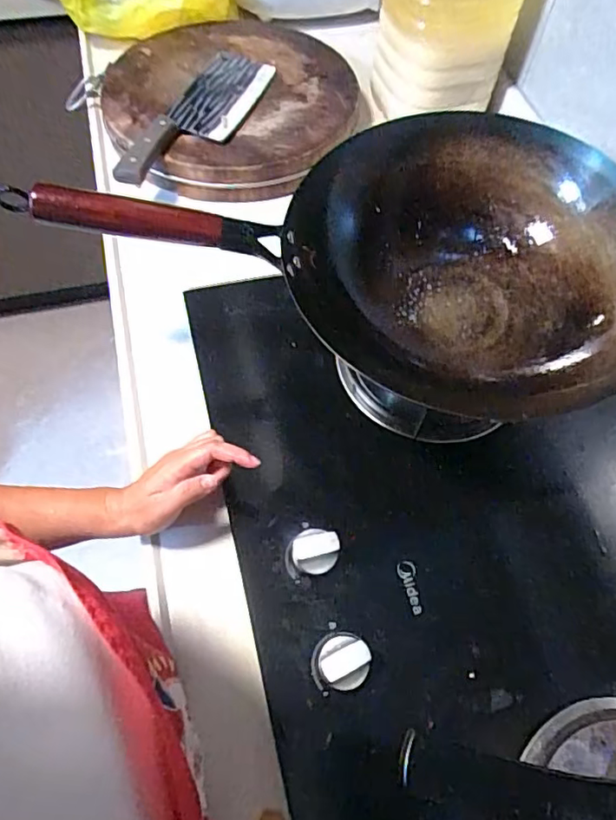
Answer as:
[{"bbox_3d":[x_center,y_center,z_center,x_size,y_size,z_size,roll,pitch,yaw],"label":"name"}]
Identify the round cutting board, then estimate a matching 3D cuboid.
[{"bbox_3d":[-0.101,-0.419,0.774,0.334,0.049,0.340,1,60,-2],"label":"round cutting board"}]

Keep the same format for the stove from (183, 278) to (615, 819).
[{"bbox_3d":[0.156,0.146,0.498,0.414,0.058,0.724,-12,62,-9],"label":"stove"}]

